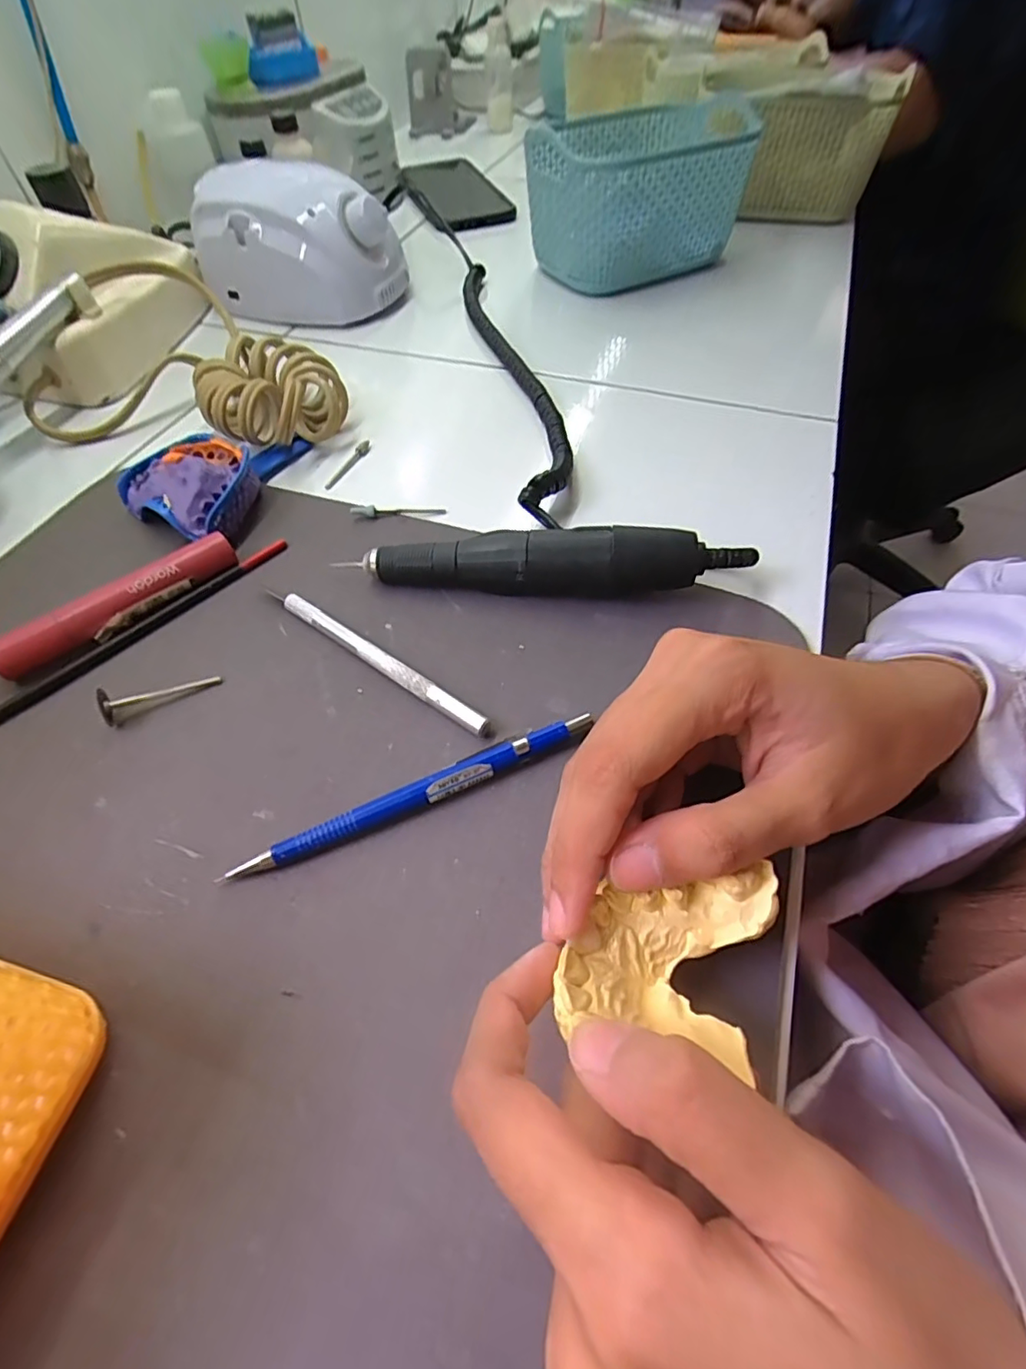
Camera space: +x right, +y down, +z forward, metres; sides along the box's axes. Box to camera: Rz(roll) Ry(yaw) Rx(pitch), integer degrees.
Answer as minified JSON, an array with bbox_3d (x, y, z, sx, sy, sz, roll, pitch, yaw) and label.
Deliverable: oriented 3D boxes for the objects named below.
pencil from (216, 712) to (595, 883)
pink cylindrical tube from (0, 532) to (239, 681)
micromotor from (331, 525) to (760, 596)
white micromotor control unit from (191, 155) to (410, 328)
[{"bbox_3d":[-0.032,0.039,0.204,0.132,0.009,0.010,-21,57,-12],"label":"pencil"},{"bbox_3d":[-0.175,-0.035,0.255,0.105,0.018,0.014,-39,62,-22],"label":"pink cylindrical tube"},{"bbox_3d":[0.017,-0.054,0.254,0.169,0.030,0.022,2,55,3],"label":"micromotor"},{"bbox_3d":[-0.161,-0.335,0.430,0.138,0.076,0.087,16,57,13],"label":"white micromotor control unit"}]

